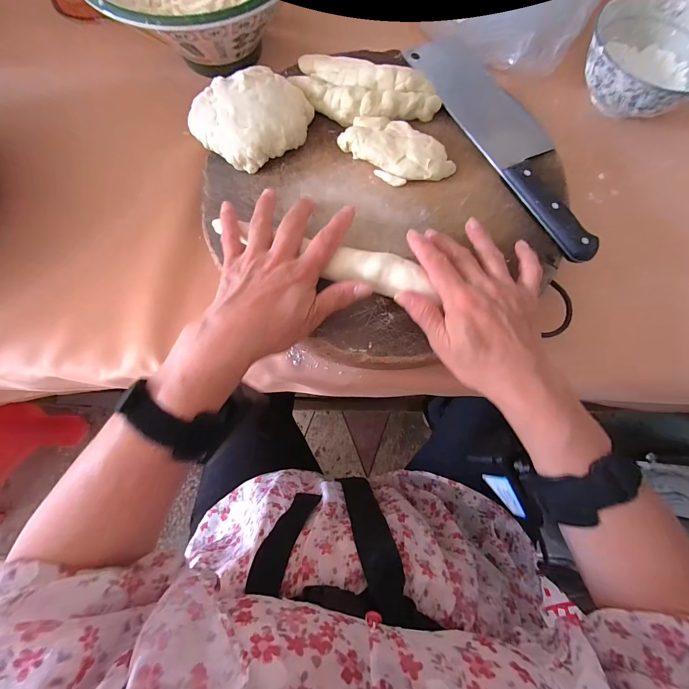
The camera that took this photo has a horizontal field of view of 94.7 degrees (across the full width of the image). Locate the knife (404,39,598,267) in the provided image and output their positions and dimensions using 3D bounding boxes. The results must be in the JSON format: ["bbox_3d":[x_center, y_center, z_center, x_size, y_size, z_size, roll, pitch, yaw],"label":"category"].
[{"bbox_3d":[0.167,-0.212,0.321,0.070,0.018,0.287,-27,77,-8],"label":"knife"}]

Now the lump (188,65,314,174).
[{"bbox_3d":[-0.089,-0.221,0.311,0.091,0.035,0.097,0,75,-1],"label":"lump"}]

